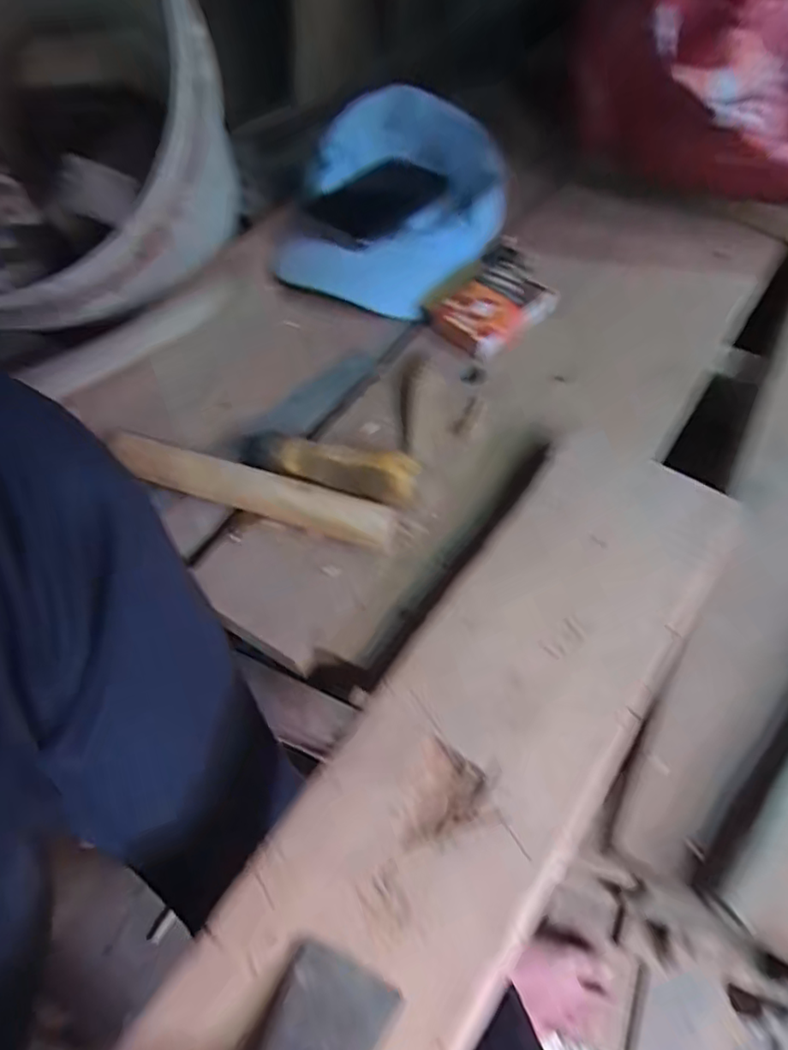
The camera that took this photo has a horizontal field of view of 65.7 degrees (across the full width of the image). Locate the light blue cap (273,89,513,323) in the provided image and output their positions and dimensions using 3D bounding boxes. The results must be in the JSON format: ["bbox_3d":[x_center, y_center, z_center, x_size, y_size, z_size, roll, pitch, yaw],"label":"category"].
[{"bbox_3d":[0.001,-0.292,0.528,0.181,0.061,0.212,15,61,9],"label":"light blue cap"}]

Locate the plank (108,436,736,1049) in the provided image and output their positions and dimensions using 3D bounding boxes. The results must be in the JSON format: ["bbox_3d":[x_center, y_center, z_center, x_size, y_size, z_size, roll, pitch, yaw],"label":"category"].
[{"bbox_3d":[0.035,0.128,0.302,0.127,0.016,0.448,34,66,18],"label":"plank"}]

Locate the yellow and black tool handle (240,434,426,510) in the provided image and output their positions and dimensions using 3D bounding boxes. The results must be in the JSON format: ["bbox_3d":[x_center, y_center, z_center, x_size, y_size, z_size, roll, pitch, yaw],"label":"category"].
[{"bbox_3d":[-0.045,-0.039,0.407,0.122,0.034,0.026,15,61,9],"label":"yellow and black tool handle"}]

